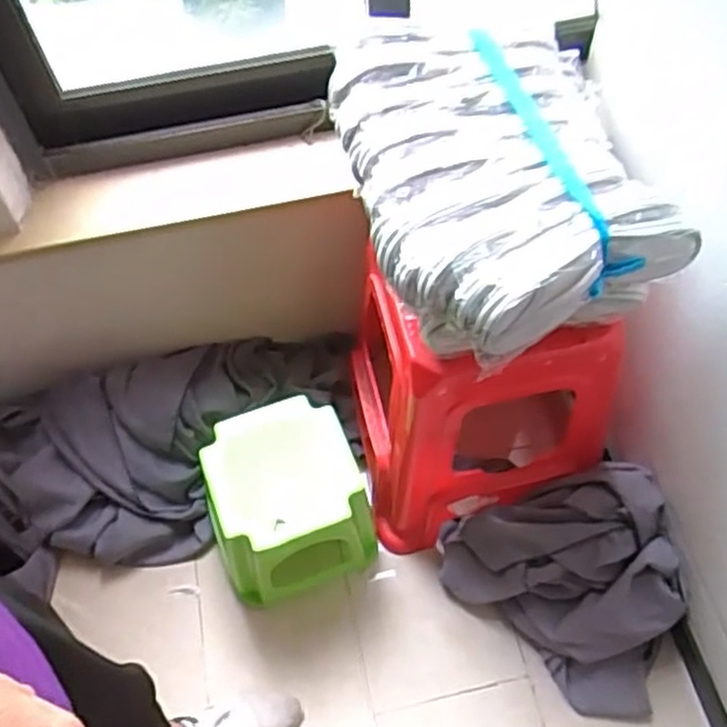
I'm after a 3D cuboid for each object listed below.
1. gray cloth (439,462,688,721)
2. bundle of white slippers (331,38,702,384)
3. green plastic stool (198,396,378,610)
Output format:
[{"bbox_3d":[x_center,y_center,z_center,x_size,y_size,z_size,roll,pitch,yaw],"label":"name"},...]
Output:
[{"bbox_3d":[0.318,0.371,1.164,0.326,0.233,0.336,-9,59,-3],"label":"gray cloth"},{"bbox_3d":[0.154,-0.212,0.905,0.317,0.168,0.437,-15,60,-6],"label":"bundle of white slippers"},{"bbox_3d":[-0.128,0.242,1.235,0.254,0.273,0.243,-15,60,-6],"label":"green plastic stool"}]

